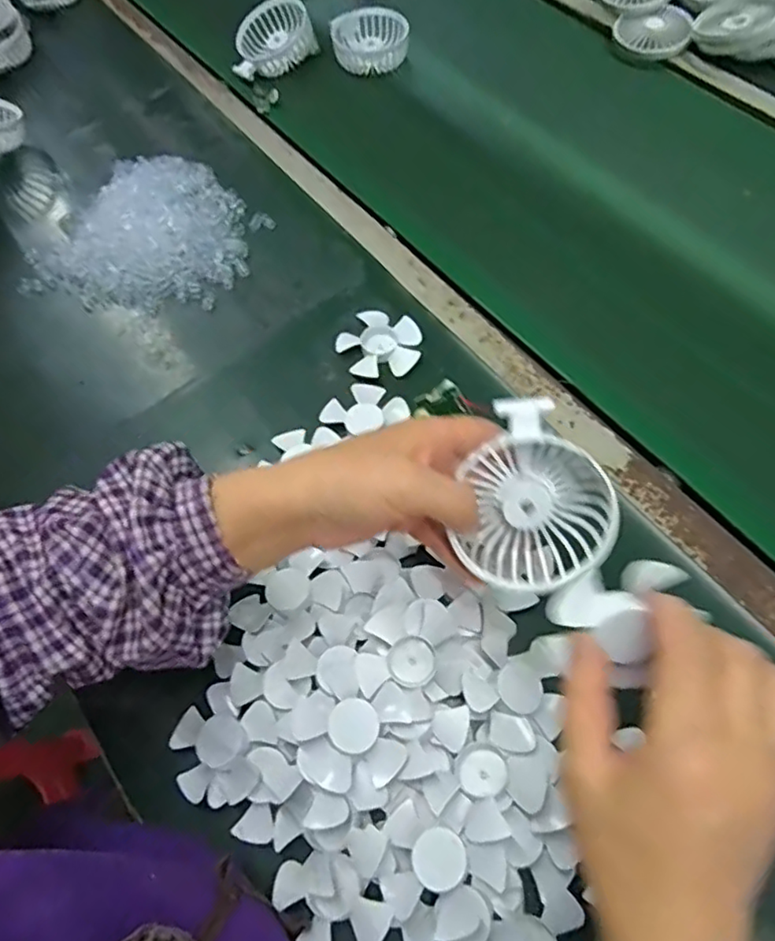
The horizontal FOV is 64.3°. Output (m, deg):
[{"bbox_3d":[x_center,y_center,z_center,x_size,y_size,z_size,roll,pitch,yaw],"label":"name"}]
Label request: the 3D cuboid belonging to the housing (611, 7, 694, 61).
[{"bbox_3d":[0.316,-0.521,0.734,0.083,0.017,0.078,5,63,6],"label":"housing"}]

